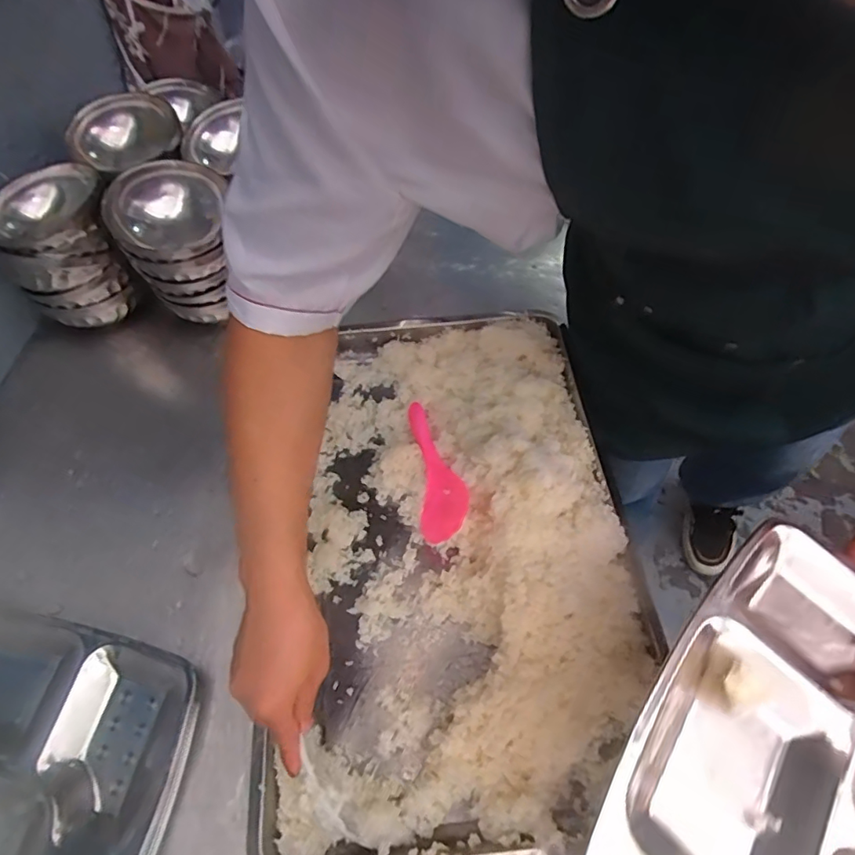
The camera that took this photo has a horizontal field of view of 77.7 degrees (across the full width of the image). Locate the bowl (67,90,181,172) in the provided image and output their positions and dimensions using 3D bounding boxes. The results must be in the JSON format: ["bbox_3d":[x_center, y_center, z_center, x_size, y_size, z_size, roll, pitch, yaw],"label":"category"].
[{"bbox_3d":[-0.415,-0.401,0.733,0.146,0.061,0.124,-14,57,-5],"label":"bowl"}]

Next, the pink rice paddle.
[{"bbox_3d":[0.012,0.046,0.628,0.060,0.017,0.187,-23,54,22],"label":"pink rice paddle"}]

